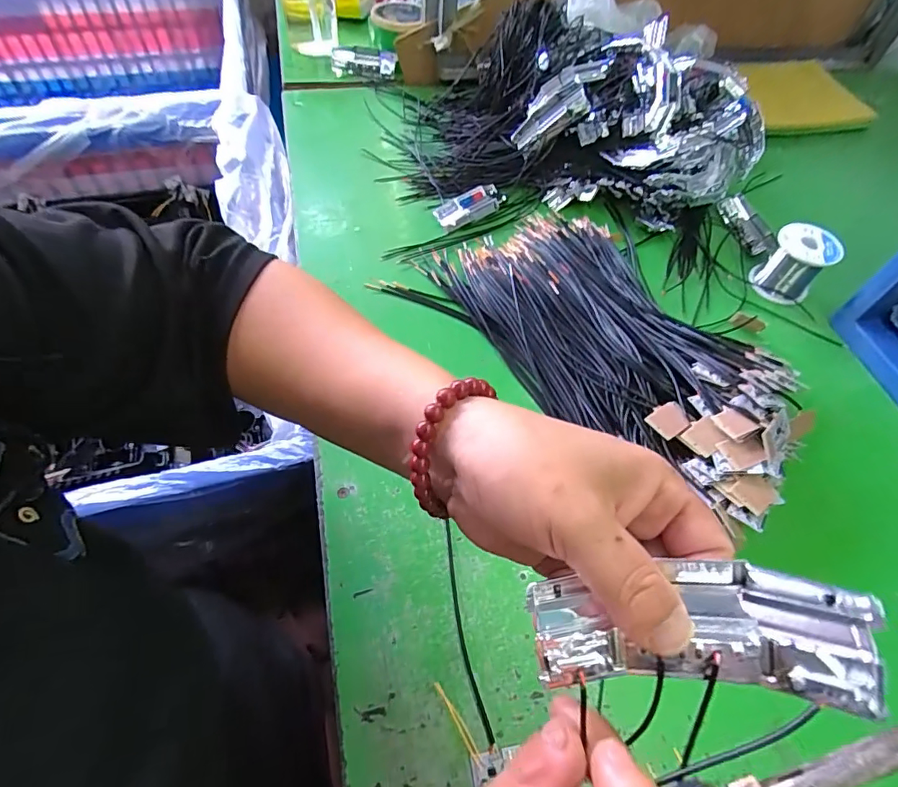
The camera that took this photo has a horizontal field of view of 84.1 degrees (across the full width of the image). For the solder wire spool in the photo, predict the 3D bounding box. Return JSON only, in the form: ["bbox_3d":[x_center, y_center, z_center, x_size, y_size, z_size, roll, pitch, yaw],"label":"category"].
[{"bbox_3d":[0.378,-0.143,0.543,0.061,0.062,0.061,39,62,21],"label":"solder wire spool"}]

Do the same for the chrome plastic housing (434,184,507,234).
[{"bbox_3d":[0.027,-0.223,0.593,0.091,0.019,0.035,-29,62,-21],"label":"chrome plastic housing"}]

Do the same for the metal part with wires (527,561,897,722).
[{"bbox_3d":[0.077,0.077,0.161,0.097,0.021,0.040,-8,54,15],"label":"metal part with wires"}]

